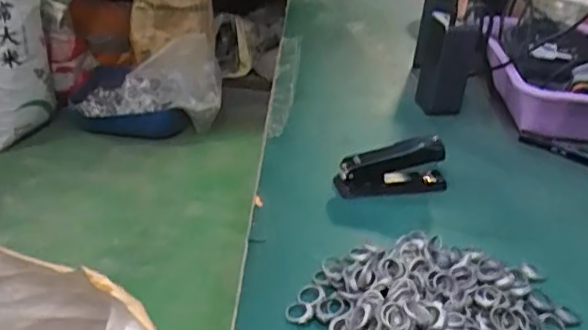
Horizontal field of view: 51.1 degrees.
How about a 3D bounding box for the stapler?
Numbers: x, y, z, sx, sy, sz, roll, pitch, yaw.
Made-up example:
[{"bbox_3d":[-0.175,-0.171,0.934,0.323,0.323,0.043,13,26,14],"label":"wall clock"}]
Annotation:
[{"bbox_3d":[0.109,0.002,0.675,0.122,0.050,0.039,-4,32,-16],"label":"stapler"}]

